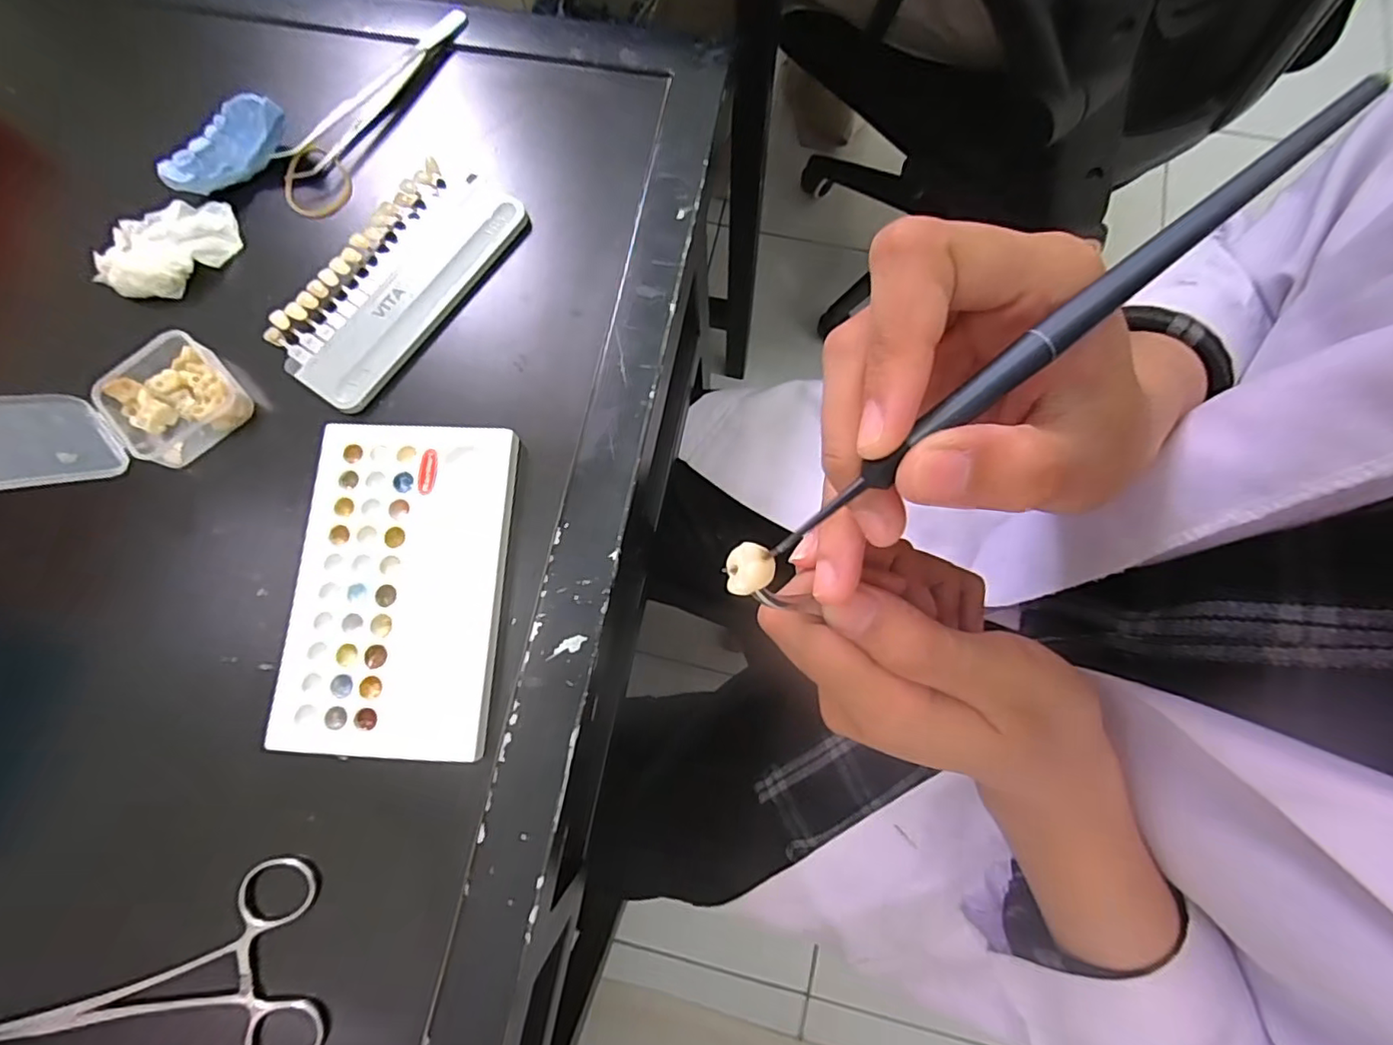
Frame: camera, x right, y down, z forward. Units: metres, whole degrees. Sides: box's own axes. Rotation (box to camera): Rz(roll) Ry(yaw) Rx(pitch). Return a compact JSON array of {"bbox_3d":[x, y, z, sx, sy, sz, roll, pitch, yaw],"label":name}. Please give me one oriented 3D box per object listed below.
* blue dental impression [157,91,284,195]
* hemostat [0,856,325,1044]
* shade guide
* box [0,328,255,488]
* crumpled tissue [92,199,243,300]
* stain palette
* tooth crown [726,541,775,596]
[{"bbox_3d":[-0.259,-0.207,0.327,0.070,0.024,0.021,-37,78,-7],"label":"blue dental impression"},{"bbox_3d":[-0.226,0.197,0.247,0.140,0.009,0.077,-15,77,-2],"label":"hemostat"},{"bbox_3d":[-0.162,-0.131,0.320,0.067,0.010,0.143,34,80,9],"label":"shade guide"},{"bbox_3d":[-0.279,-0.055,0.278,0.094,0.058,0.062,-39,79,-7],"label":"box"},{"bbox_3d":[-0.287,-0.150,0.323,0.072,0.017,0.041,-43,79,-8],"label":"crumpled tissue"},{"bbox_3d":[-0.140,0.028,0.280,0.094,0.011,0.151,2,77,2],"label":"stain palette"},{"bbox_3d":[0.013,0.011,0.139,0.011,0.007,0.012,-1,77,2],"label":"tooth crown"}]

